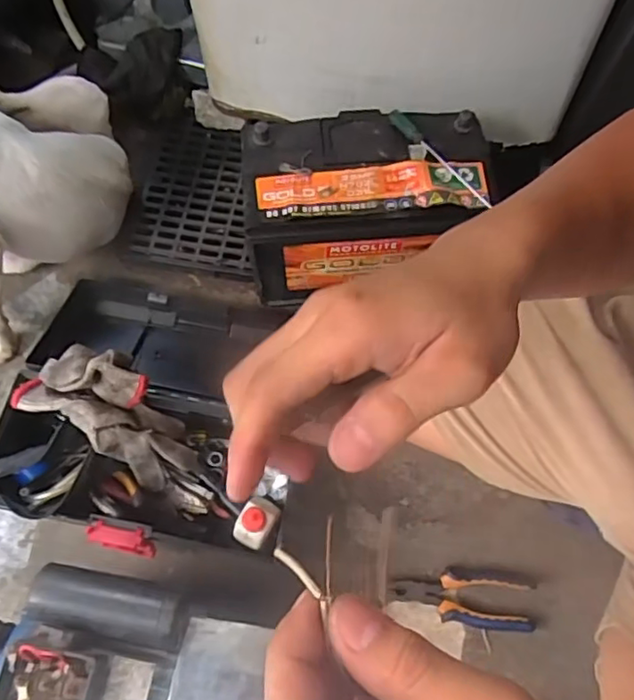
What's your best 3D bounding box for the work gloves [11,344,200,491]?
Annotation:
[{"bbox_3d":[-0.233,0.079,0.694,0.208,0.096,0.112,41,71,-15],"label":"work gloves"}]

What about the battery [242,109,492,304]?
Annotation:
[{"bbox_3d":[0.055,-0.186,0.788,0.292,0.192,0.164,-5,66,0],"label":"battery"}]

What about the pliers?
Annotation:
[{"bbox_3d":[0.177,0.303,0.726,0.178,0.020,0.067,4,68,2],"label":"pliers"}]

